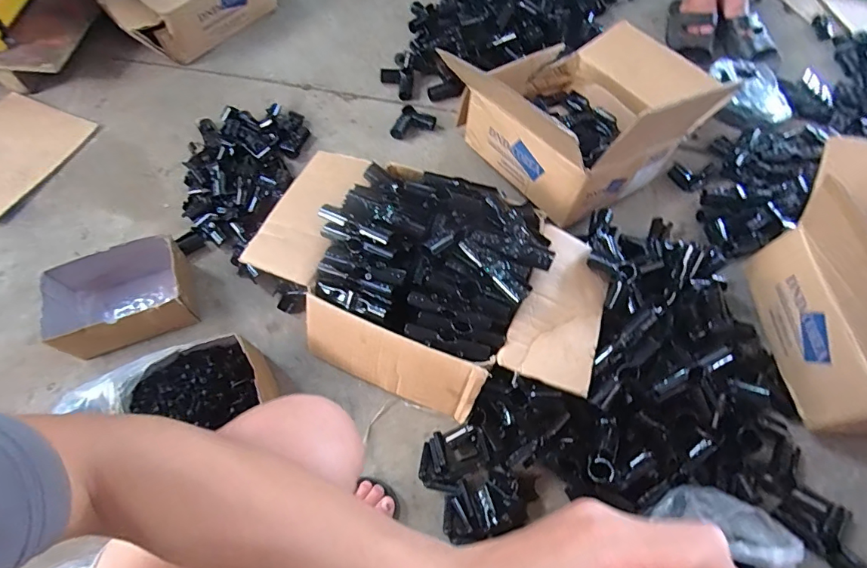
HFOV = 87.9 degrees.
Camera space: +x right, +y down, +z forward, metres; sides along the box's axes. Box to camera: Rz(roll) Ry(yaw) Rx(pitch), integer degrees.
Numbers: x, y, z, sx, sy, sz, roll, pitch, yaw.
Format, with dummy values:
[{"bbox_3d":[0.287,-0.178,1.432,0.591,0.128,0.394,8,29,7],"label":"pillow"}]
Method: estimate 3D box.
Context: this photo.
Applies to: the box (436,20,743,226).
[{"bbox_3d":[0.322,-0.371,0.904,0.509,0.257,0.365,-34,69,-16],"label":"box"}]

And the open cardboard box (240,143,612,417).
[{"bbox_3d":[-0.012,-0.012,0.741,0.567,0.166,0.347,20,65,9],"label":"open cardboard box"}]

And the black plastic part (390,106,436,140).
[{"bbox_3d":[-0.043,-0.357,1.026,0.080,0.029,0.088,21,65,9],"label":"black plastic part"}]

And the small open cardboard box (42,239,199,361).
[{"bbox_3d":[-0.537,0.025,0.778,0.222,0.097,0.153,-19,65,-10],"label":"small open cardboard box"}]

